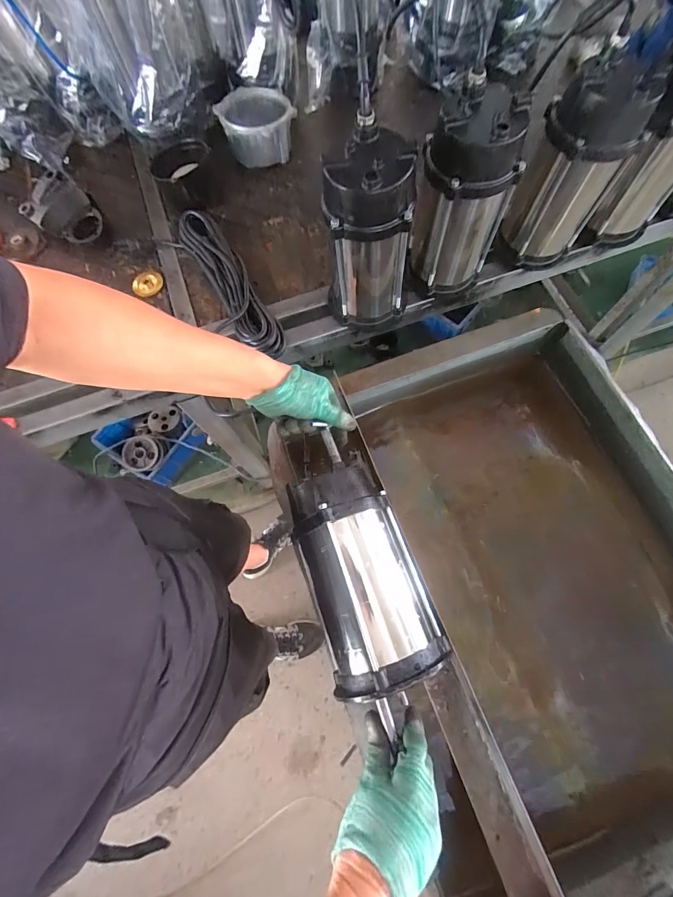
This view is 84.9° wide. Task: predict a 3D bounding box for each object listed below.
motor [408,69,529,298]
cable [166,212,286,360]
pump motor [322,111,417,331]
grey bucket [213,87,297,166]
[{"bbox_3d":[0.195,-0.368,0.573,0.113,0.256,0.125,-8,71,0],"label":"motor"},{"bbox_3d":[-0.207,-0.313,0.682,0.093,0.048,0.370,-31,72,-8],"label":"cable"},{"bbox_3d":[0.045,-0.310,0.564,0.116,0.259,0.107,-8,71,0],"label":"pump motor"},{"bbox_3d":[-0.171,-0.703,0.802,0.151,0.077,0.156,-1,71,2],"label":"grey bucket"}]

